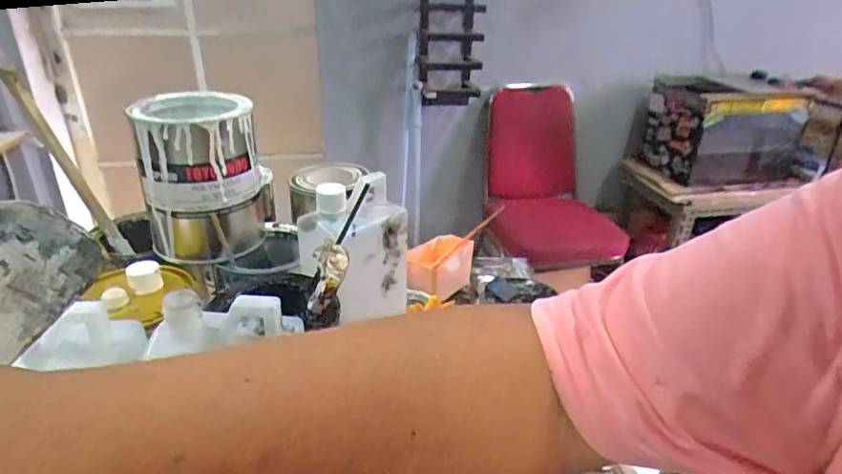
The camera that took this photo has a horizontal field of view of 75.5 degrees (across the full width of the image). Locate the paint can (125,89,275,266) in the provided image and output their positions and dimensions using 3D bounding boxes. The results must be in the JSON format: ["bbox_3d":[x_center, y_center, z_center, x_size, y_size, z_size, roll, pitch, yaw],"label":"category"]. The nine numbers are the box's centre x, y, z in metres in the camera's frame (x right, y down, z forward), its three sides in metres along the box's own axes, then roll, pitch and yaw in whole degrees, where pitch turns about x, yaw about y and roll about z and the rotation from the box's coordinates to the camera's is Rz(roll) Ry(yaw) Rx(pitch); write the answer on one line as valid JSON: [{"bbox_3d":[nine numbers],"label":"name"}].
[{"bbox_3d":[-0.219,-0.060,0.537,0.103,0.141,0.127,-15,31,-30],"label":"paint can"}]

